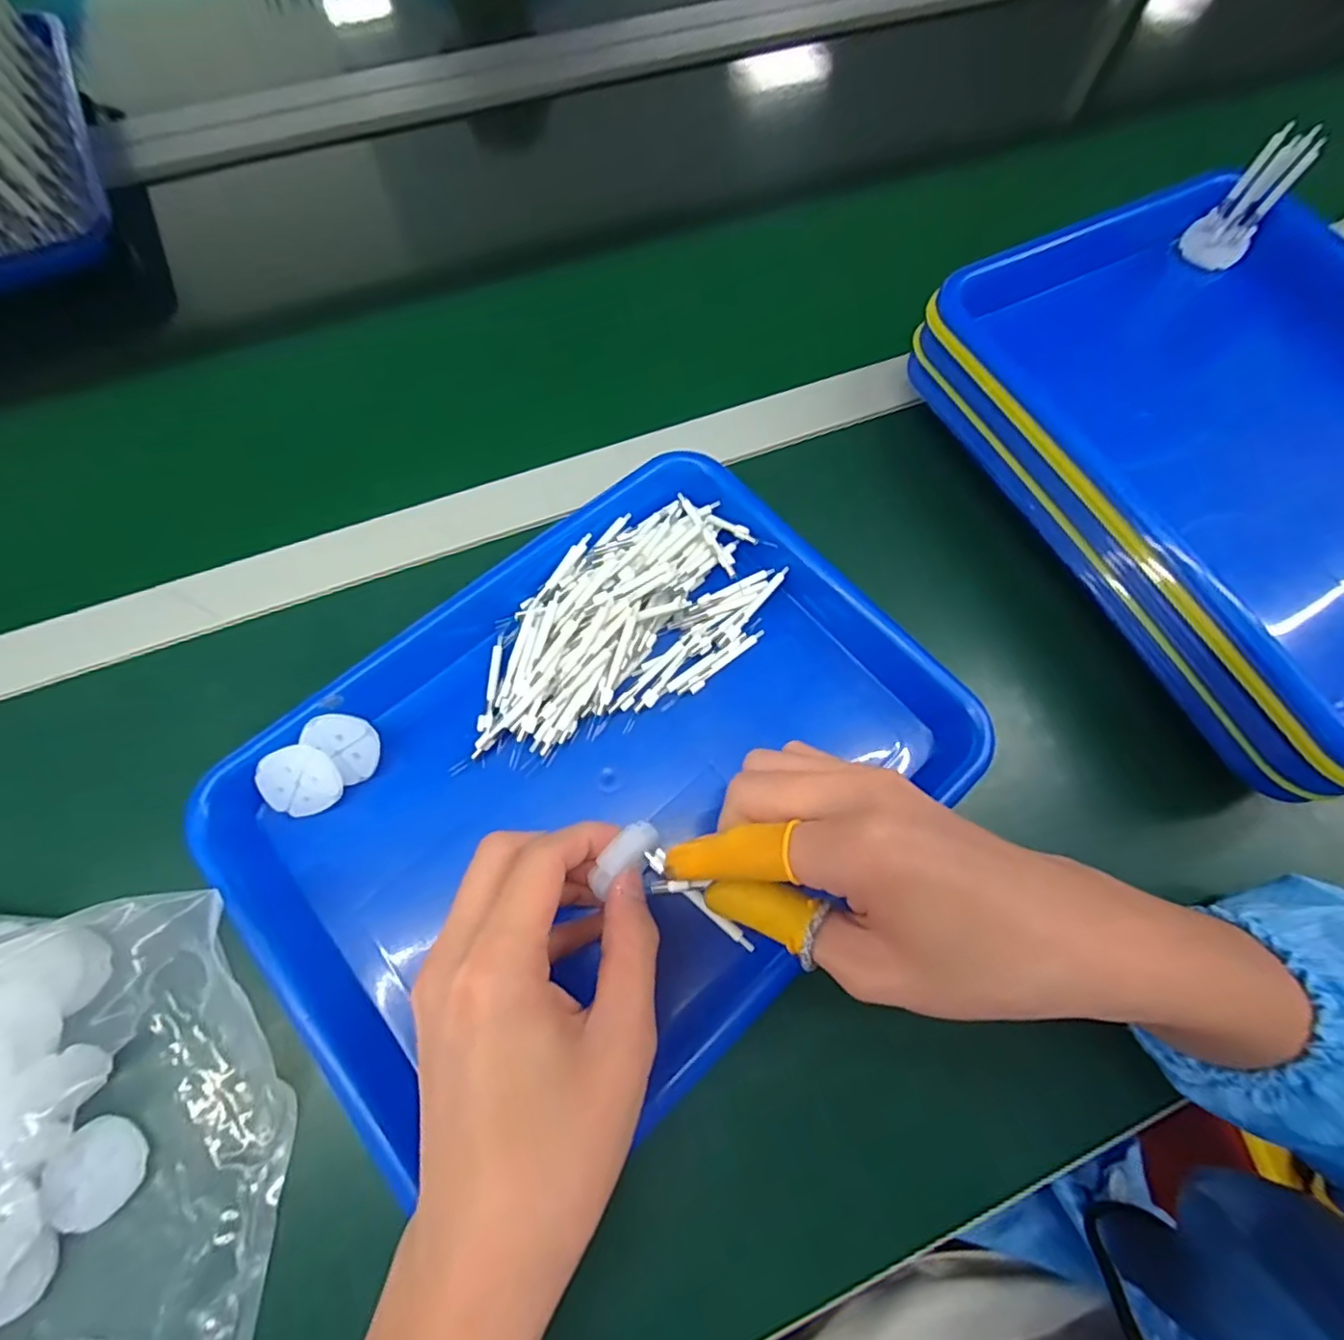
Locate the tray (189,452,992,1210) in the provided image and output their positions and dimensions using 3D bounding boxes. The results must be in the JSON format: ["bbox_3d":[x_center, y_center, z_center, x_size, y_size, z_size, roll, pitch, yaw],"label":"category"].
[{"bbox_3d":[-0.028,0.052,0.305,0.322,0.036,0.249,-42,75,-15],"label":"tray"}]

